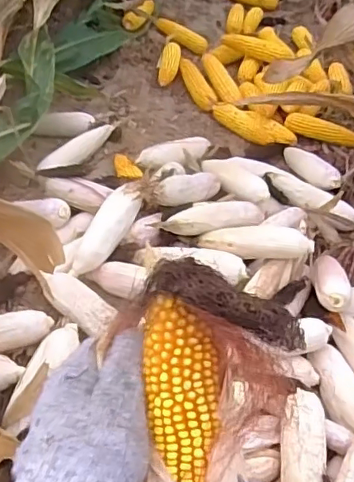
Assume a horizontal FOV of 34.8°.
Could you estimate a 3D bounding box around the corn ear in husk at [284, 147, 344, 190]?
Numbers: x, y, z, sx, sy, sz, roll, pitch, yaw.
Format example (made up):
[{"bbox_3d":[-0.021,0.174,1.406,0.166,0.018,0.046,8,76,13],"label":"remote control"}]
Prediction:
[{"bbox_3d":[0.298,-0.171,1.282,0.043,0.050,0.203,-12,30,-18],"label":"corn ear in husk"}]

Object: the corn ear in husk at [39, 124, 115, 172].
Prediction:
[{"bbox_3d":[-0.222,-0.209,1.266,0.205,0.037,0.054,-34,56,-18],"label":"corn ear in husk"}]

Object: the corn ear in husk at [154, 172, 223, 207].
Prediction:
[{"bbox_3d":[0.025,-0.104,1.109,0.055,0.041,0.204,34,30,25],"label":"corn ear in husk"}]

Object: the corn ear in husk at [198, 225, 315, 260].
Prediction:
[{"bbox_3d":[0.135,0.004,0.992,0.201,0.052,0.050,2,42,22],"label":"corn ear in husk"}]

